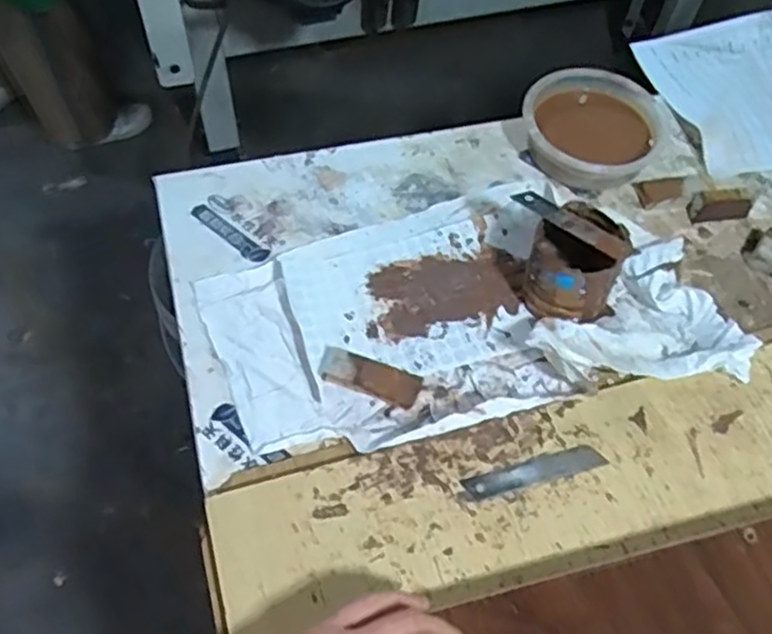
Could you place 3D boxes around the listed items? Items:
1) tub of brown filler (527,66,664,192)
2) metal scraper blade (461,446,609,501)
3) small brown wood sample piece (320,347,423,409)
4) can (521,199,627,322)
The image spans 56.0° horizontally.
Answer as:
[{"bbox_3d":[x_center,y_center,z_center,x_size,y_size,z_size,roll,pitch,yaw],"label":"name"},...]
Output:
[{"bbox_3d":[0.190,-0.179,0.664,0.121,0.029,0.129,1,59,-2],"label":"tub of brown filler"},{"bbox_3d":[0.102,0.106,0.495,0.099,0.004,0.018,-13,61,-11],"label":"metal scraper blade"},{"bbox_3d":[-0.012,0.044,0.531,0.074,0.017,0.026,17,60,7],"label":"small brown wood sample piece"},{"bbox_3d":[0.141,-0.037,0.553,0.066,0.071,0.067,1,59,-2],"label":"can"}]

